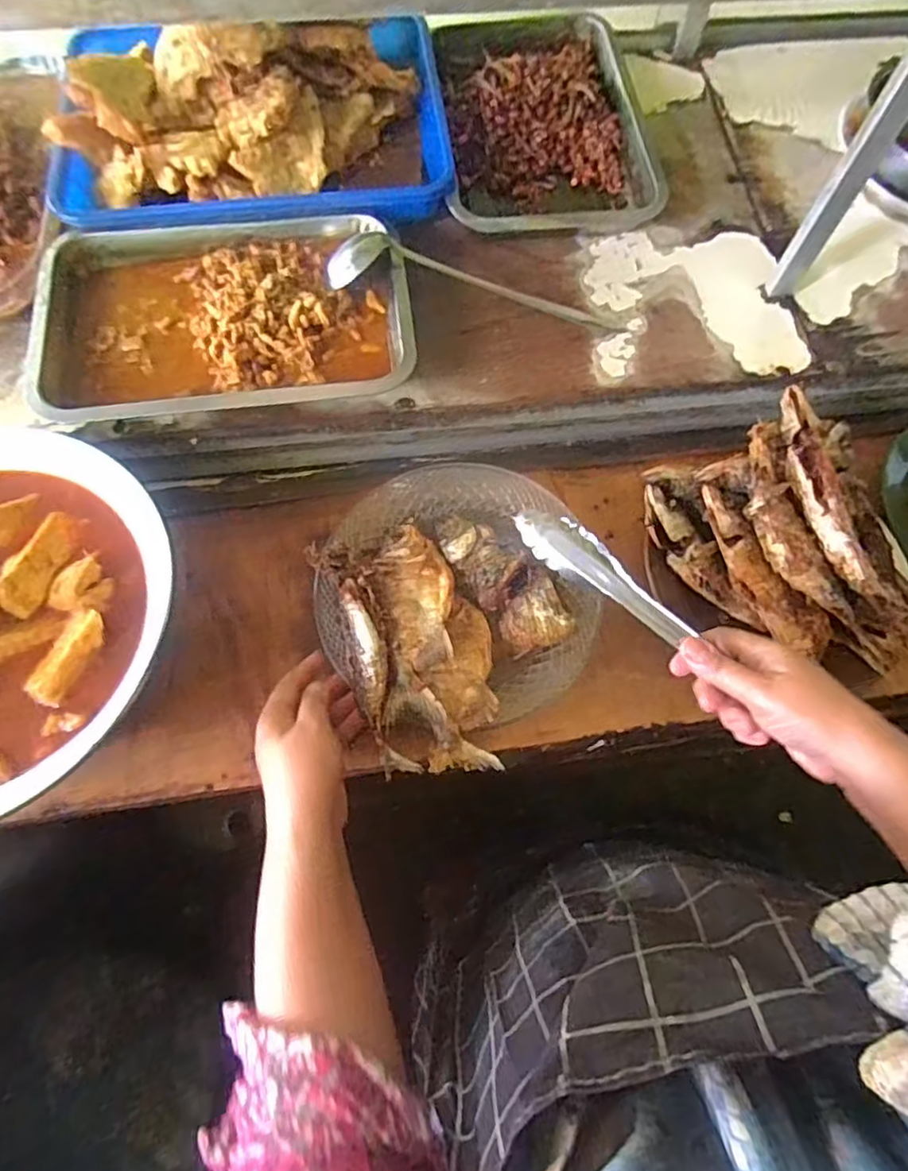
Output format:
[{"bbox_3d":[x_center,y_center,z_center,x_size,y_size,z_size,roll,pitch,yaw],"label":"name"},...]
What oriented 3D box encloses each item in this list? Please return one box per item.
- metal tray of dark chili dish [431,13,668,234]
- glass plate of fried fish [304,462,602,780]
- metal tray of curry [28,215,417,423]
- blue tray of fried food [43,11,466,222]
[{"bbox_3d":[0.086,-0.471,0.637,0.196,0.048,0.293,-5,70,-3],"label":"metal tray of dark chili dish"},{"bbox_3d":[0.001,0.011,0.487,0.203,0.046,0.244,-11,70,-5],"label":"glass plate of fried fish"},{"bbox_3d":[-0.192,-0.229,0.542,0.304,0.038,0.203,-11,70,-5],"label":"metal tray of curry"},{"bbox_3d":[-0.188,-0.437,0.585,0.354,0.088,0.225,-7,70,-3],"label":"blue tray of fried food"}]

